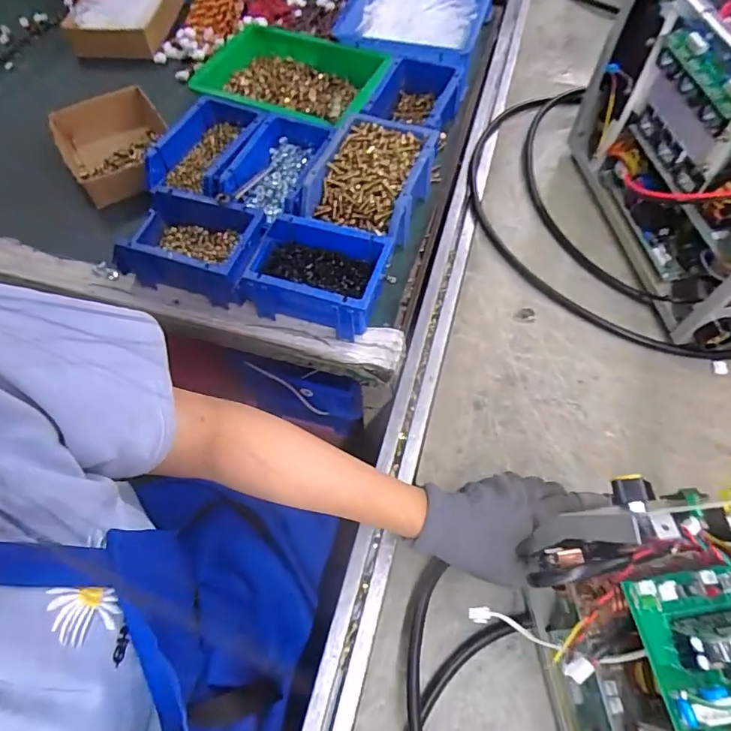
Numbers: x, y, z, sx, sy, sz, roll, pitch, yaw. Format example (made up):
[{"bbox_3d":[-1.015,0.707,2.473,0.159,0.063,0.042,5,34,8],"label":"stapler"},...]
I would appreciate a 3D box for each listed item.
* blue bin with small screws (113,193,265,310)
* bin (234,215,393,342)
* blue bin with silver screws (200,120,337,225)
[{"bbox_3d":[-0.206,-0.141,0.574,0.178,0.068,0.098,16,64,10],"label":"blue bin with small screws"},{"bbox_3d":[-0.060,-0.100,0.552,0.159,0.070,0.106,11,63,8],"label":"bin"},{"bbox_3d":[-0.115,-0.242,0.622,0.117,0.060,0.165,11,63,8],"label":"blue bin with silver screws"}]

